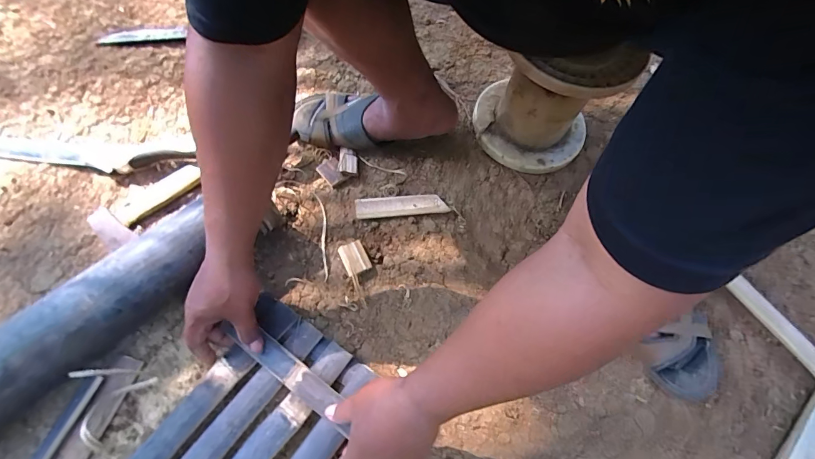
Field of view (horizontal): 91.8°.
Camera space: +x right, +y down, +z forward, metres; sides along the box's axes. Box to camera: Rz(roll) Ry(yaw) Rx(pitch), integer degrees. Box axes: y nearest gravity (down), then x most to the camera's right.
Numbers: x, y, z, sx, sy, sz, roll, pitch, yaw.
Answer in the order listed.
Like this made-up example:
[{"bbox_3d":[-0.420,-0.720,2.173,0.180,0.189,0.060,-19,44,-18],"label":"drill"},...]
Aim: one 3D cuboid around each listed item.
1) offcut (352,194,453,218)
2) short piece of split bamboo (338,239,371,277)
[{"bbox_3d":[-0.010,-0.038,0.632,0.144,0.013,0.036,-4,60,-5],"label":"offcut"},{"bbox_3d":[-0.079,0.042,0.587,0.036,0.012,0.050,-21,63,-14],"label":"short piece of split bamboo"}]

